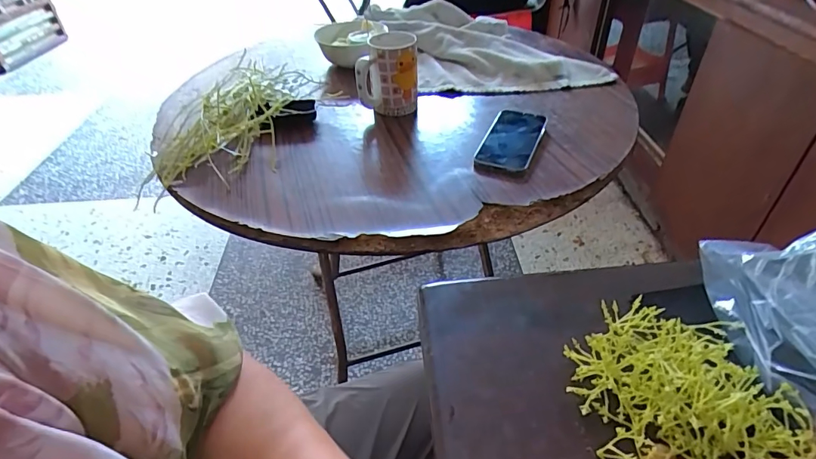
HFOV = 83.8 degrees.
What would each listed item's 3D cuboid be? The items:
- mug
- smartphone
[{"bbox_3d":[-0.035,-0.268,0.786,0.100,0.121,0.088,-2,37,2],"label":"mug"},{"bbox_3d":[0.163,-0.145,0.705,0.082,0.010,0.164,11,46,21],"label":"smartphone"}]

